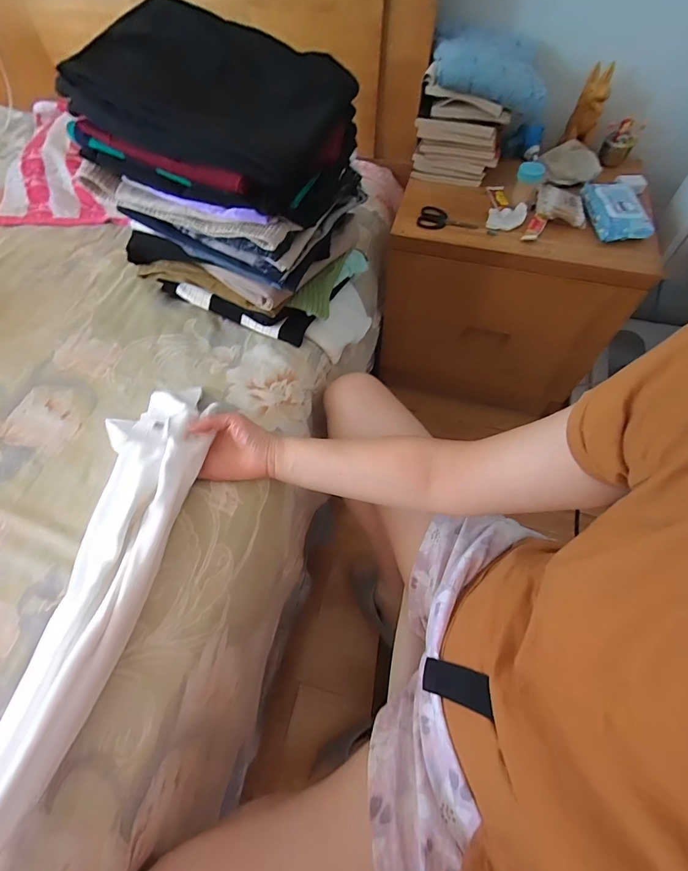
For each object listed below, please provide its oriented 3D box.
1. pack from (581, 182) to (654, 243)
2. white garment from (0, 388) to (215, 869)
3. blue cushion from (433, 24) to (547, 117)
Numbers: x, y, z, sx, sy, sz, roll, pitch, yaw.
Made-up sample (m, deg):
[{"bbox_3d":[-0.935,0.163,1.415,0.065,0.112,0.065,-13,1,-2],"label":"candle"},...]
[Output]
[{"bbox_3d":[0.510,-0.426,0.768,0.100,0.031,0.151,2,59,1],"label":"pack"},{"bbox_3d":[-0.262,0.153,0.450,0.112,0.067,0.516,8,59,4],"label":"white garment"},{"bbox_3d":[0.268,-0.659,0.729,0.209,0.074,0.158,-2,59,-1],"label":"blue cushion"}]

